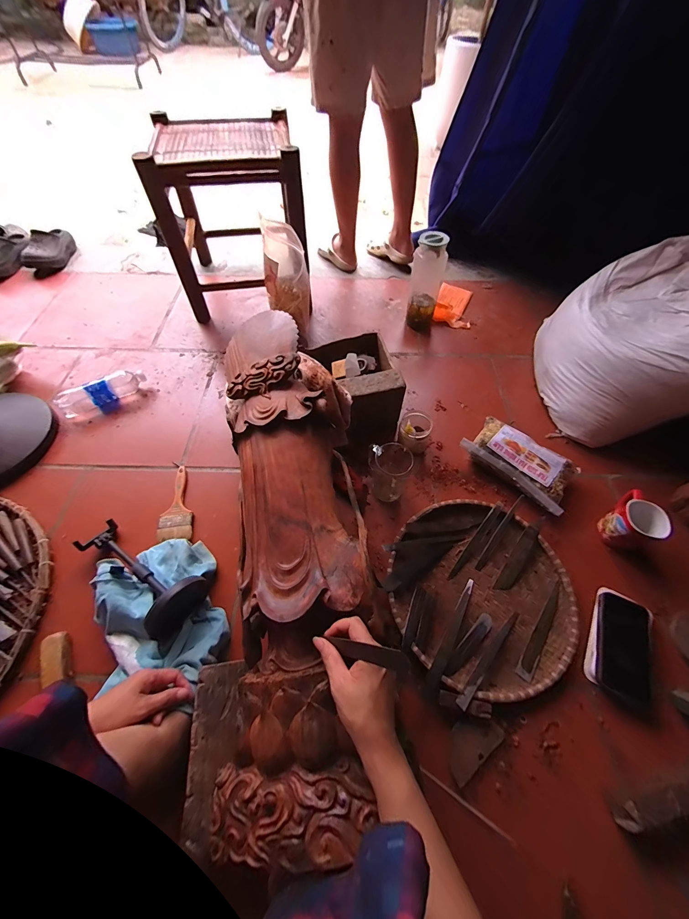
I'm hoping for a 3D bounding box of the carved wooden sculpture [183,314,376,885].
[{"bbox_3d":[-0.092,0.070,0.516,0.217,0.139,0.737,-6,62,-4],"label":"carved wooden sculpture"}]

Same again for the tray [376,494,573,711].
[{"bbox_3d":[0.248,0.237,0.600,0.327,0.025,0.326,0,58,0],"label":"tray"}]

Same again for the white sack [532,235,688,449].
[{"bbox_3d":[0.708,-0.308,0.747,0.466,0.361,0.425,-32,63,-19],"label":"white sack"}]

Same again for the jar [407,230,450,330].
[{"bbox_3d":[0.232,-0.503,0.935,0.090,0.244,0.076,12,58,7],"label":"jar"}]

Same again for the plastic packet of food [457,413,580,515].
[{"bbox_3d":[0.393,0.004,0.719,0.132,0.068,0.236,-38,65,-22],"label":"plastic packet of food"}]

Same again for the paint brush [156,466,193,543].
[{"bbox_3d":[-0.358,0.094,0.699,0.065,0.016,0.169,-6,58,-4],"label":"paint brush"}]

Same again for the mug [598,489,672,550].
[{"bbox_3d":[0.558,0.123,0.630,0.091,0.089,0.091,0,58,0],"label":"mug"}]

